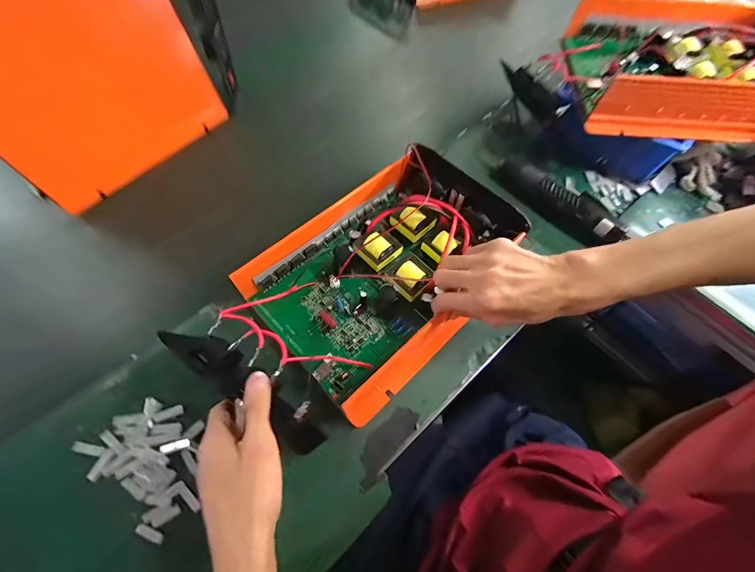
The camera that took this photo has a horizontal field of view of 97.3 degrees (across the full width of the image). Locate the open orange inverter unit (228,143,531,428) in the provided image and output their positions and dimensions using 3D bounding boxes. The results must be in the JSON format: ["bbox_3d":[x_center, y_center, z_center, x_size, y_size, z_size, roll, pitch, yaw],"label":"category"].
[{"bbox_3d":[0.010,-0.018,0.420,0.304,0.099,0.220,-41,73,-19],"label":"open orange inverter unit"}]

